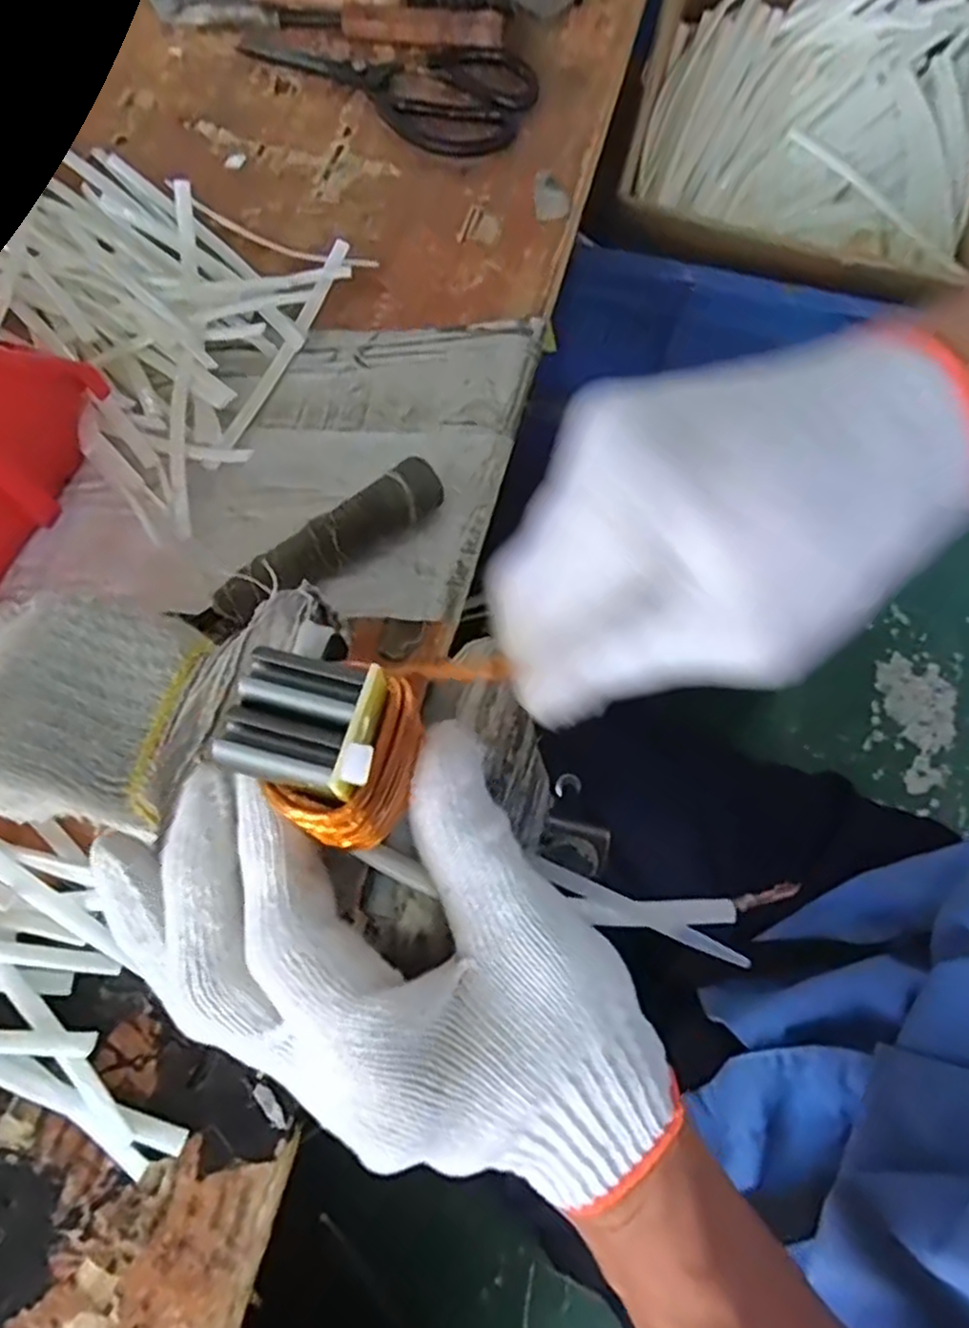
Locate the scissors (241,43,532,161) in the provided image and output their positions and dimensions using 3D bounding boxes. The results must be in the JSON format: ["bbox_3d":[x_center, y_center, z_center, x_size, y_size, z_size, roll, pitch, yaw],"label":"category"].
[{"bbox_3d":[-0.067,-0.447,0.562,0.221,0.012,0.115,35,72,14],"label":"scissors"}]

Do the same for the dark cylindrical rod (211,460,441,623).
[{"bbox_3d":[-0.078,-0.061,0.385,0.127,0.029,0.024,-34,71,-13],"label":"dark cylindrical rod"}]

